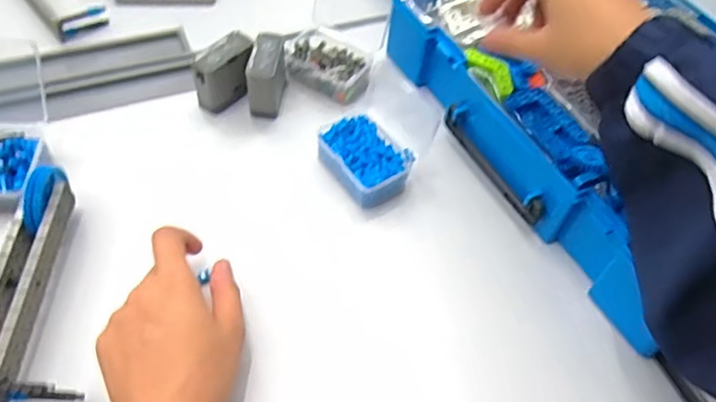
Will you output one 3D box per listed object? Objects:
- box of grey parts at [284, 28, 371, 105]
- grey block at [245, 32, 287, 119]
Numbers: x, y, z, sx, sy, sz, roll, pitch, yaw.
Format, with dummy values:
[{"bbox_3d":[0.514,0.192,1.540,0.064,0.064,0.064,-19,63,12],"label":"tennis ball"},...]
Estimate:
[{"bbox_3d":[-0.027,-0.126,0.546,0.077,0.028,0.056,28,56,16],"label":"box of grey parts"},{"bbox_3d":[-0.079,-0.106,0.514,0.026,0.054,0.055,6,53,0],"label":"grey block"}]

